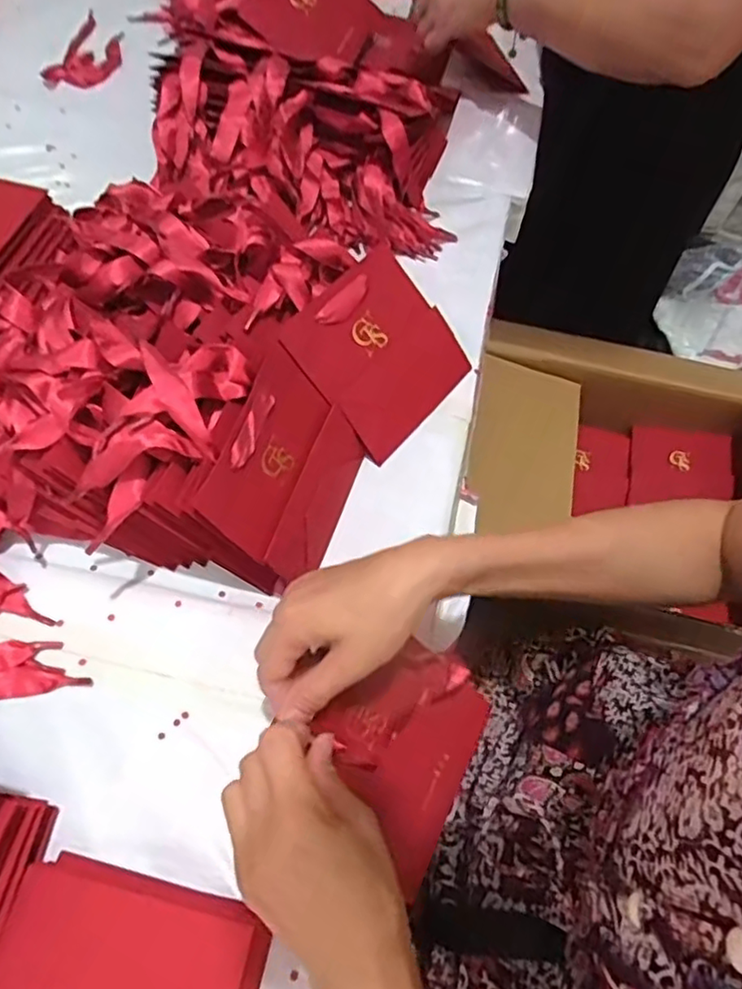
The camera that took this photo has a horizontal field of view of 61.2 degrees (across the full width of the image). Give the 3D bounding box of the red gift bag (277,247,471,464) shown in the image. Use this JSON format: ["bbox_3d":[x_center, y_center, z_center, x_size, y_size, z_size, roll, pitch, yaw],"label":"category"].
[{"bbox_3d":[0.009,-0.124,0.543,0.138,0.010,0.144,49,65,-19],"label":"red gift bag"}]

